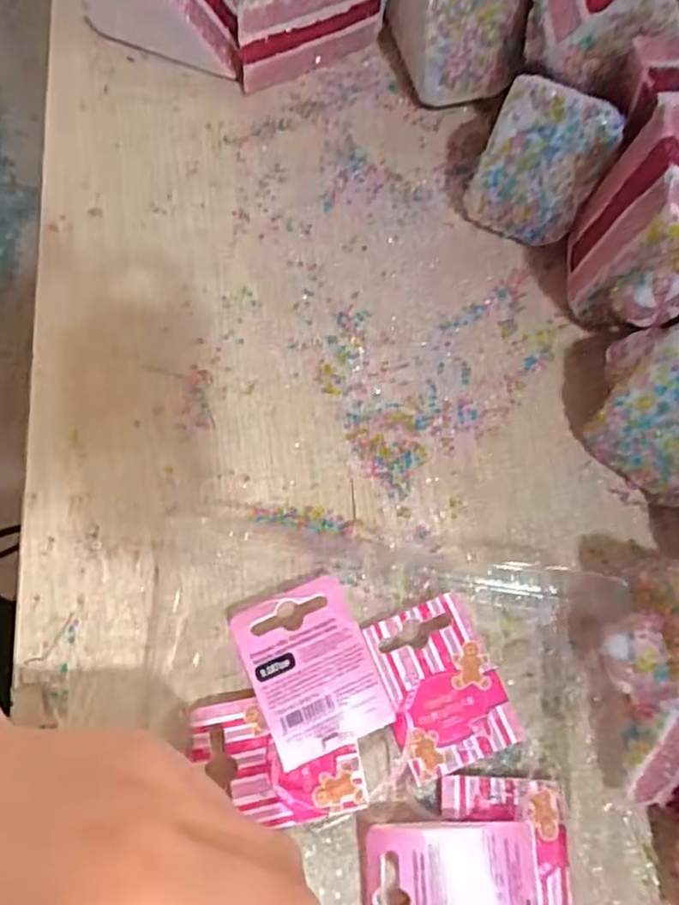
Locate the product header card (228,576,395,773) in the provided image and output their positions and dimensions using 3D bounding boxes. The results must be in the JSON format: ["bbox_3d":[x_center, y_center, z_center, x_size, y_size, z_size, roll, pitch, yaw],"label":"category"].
[{"bbox_3d":[-0.011,0.081,0.240,0.044,0.006,0.058,-20,82,-14],"label":"product header card"}]

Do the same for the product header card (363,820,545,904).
[{"bbox_3d":[0.040,0.152,0.218,0.061,0.012,0.047,-1,69,-3],"label":"product header card"}]

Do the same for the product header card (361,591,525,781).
[{"bbox_3d":[0.038,0.088,0.243,0.042,0.004,0.059,-21,76,-2],"label":"product header card"}]

